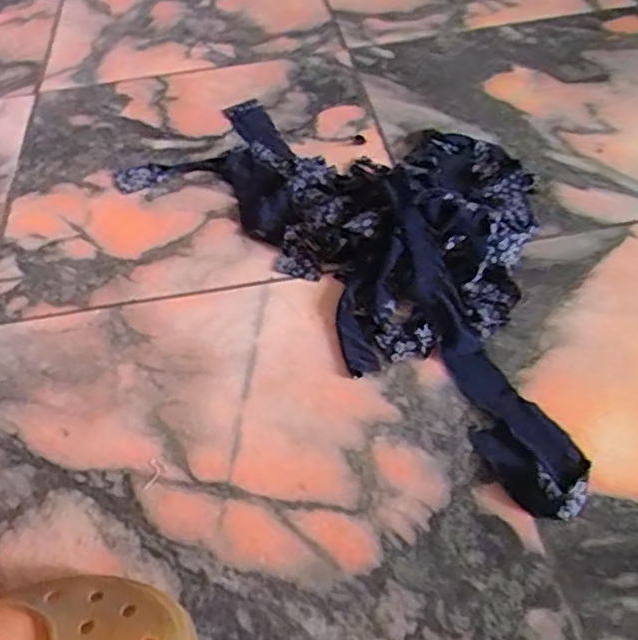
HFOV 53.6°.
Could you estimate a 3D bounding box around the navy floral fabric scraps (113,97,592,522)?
[{"bbox_3d":[0.064,-0.099,0.574,0.517,0.042,0.288,35,60,30],"label":"navy floral fabric scraps"}]

